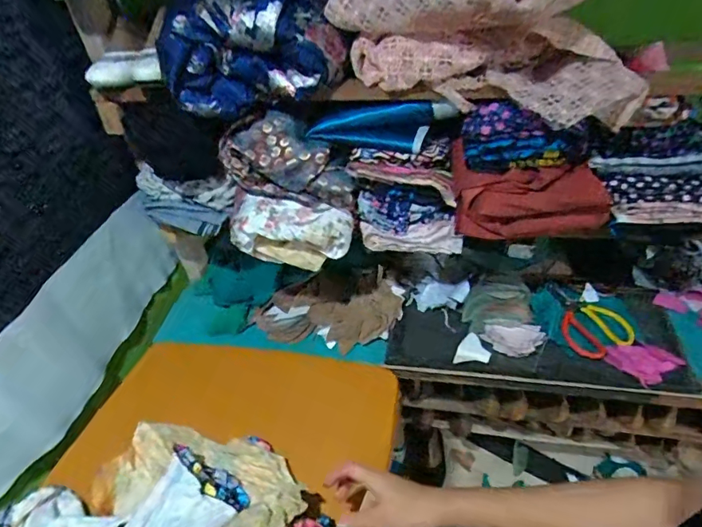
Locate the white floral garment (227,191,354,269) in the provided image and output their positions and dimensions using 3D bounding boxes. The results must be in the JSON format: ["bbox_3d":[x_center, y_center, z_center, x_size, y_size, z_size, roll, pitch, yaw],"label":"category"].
[{"bbox_3d":[-0.105,-0.045,0.814,0.211,0.116,0.071,5,41,14],"label":"white floral garment"}]

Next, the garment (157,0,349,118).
[{"bbox_3d":[-0.143,-0.328,0.678,0.259,0.178,0.103,-9,39,-3],"label":"garment"}]

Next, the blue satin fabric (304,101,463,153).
[{"bbox_3d":[0.046,-0.216,0.739,0.217,0.072,0.030,1,40,9],"label":"blue satin fabric"}]

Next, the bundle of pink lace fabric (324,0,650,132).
[{"bbox_3d":[0.174,-0.314,0.626,0.389,0.192,0.167,16,44,25],"label":"bundle of pink lace fabric"}]

